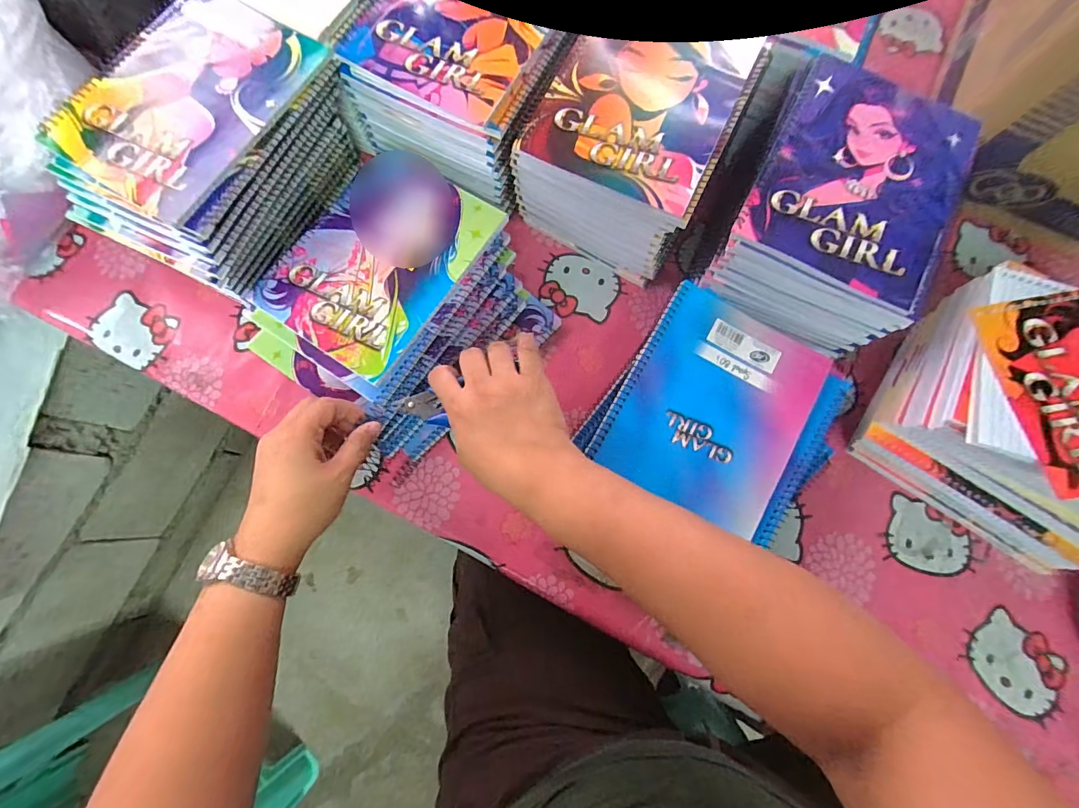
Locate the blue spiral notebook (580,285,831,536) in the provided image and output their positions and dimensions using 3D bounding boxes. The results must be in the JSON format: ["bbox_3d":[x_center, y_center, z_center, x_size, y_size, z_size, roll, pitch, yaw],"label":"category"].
[{"bbox_3d":[0.151,-0.004,0.392,0.147,0.017,0.192,30,79,5],"label":"blue spiral notebook"}]

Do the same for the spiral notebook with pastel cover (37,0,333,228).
[{"bbox_3d":[-0.290,-0.255,0.376,0.146,0.005,0.197,29,78,5],"label":"spiral notebook with pastel cover"}]

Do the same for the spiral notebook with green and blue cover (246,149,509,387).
[{"bbox_3d":[-0.145,-0.135,0.412,0.147,0.013,0.198,32,79,6],"label":"spiral notebook with green and blue cover"}]

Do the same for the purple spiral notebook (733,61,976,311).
[{"bbox_3d":[0.262,-0.186,0.369,0.149,0.011,0.192,27,78,5],"label":"purple spiral notebook"}]

